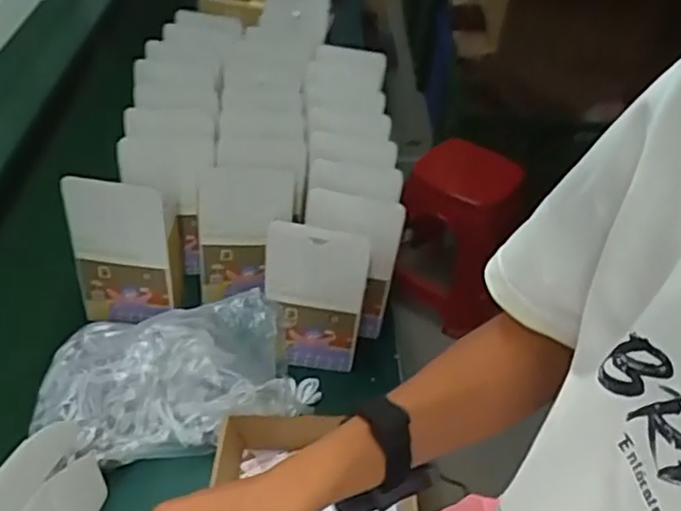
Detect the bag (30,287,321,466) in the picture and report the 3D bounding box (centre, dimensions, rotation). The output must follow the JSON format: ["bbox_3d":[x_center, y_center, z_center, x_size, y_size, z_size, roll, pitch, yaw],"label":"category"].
[{"bbox_3d":[-0.184,0.131,0.768,0.320,0.156,0.173,2,41,-5],"label":"bag"}]

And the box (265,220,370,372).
[{"bbox_3d":[-0.032,0.056,0.829,0.117,0.229,0.023,3,41,-4],"label":"box"}]

